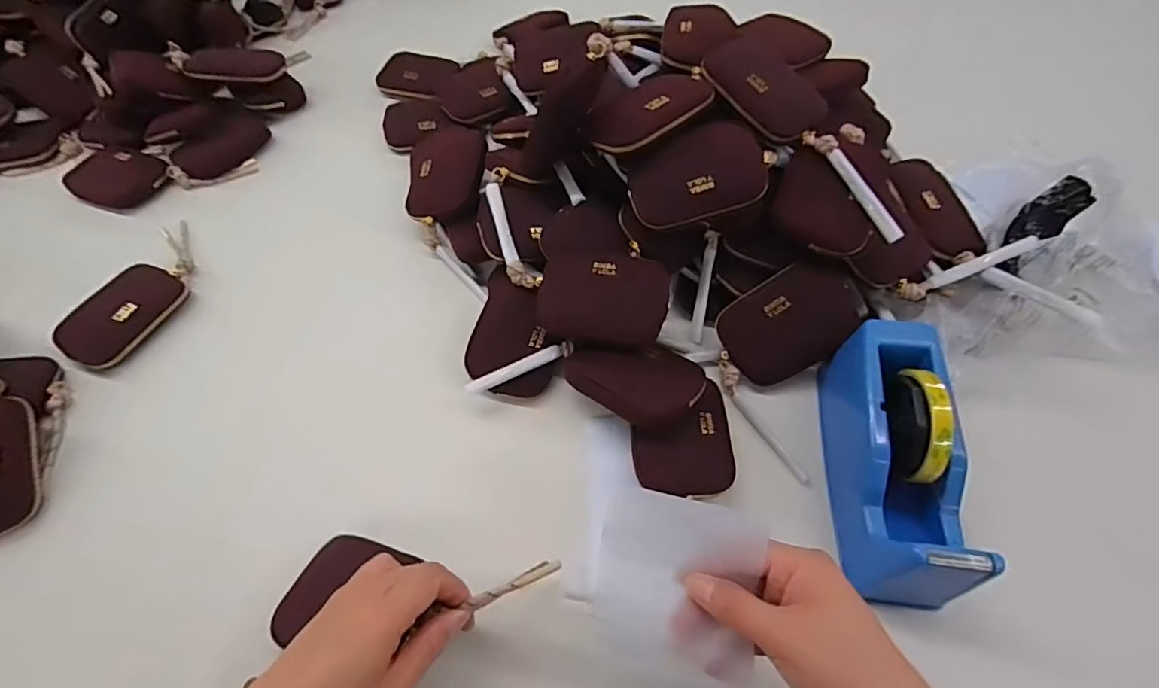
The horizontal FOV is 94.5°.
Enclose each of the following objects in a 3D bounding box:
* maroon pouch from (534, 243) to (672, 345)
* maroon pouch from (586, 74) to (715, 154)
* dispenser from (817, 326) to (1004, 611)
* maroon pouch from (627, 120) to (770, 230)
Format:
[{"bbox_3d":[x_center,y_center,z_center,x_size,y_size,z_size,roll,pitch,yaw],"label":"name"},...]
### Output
[{"bbox_3d":[0.021,-0.043,0.486,0.114,0.023,0.083,12,83,12],"label":"maroon pouch"},{"bbox_3d":[0.059,-0.214,0.490,0.108,0.030,0.078,-26,60,-15],"label":"maroon pouch"},{"bbox_3d":[0.247,0.085,0.414,0.069,0.106,0.200,6,57,6],"label":"dispenser"},{"bbox_3d":[0.104,-0.149,0.479,0.117,0.038,0.078,-16,86,12],"label":"maroon pouch"}]

